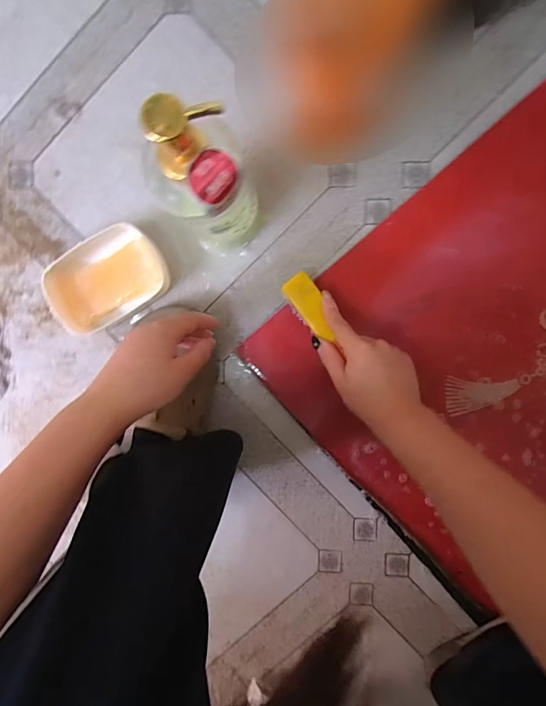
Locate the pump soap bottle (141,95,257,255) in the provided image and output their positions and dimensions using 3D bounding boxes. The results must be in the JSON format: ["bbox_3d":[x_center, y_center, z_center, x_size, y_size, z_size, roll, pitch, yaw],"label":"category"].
[{"bbox_3d":[-0.051,-0.132,0.327,0.069,0.217,0.064,-28,92,5],"label":"pump soap bottle"}]

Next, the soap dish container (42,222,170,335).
[{"bbox_3d":[-0.178,-0.076,0.429,0.122,0.035,0.083,-29,92,5],"label":"soap dish container"}]

